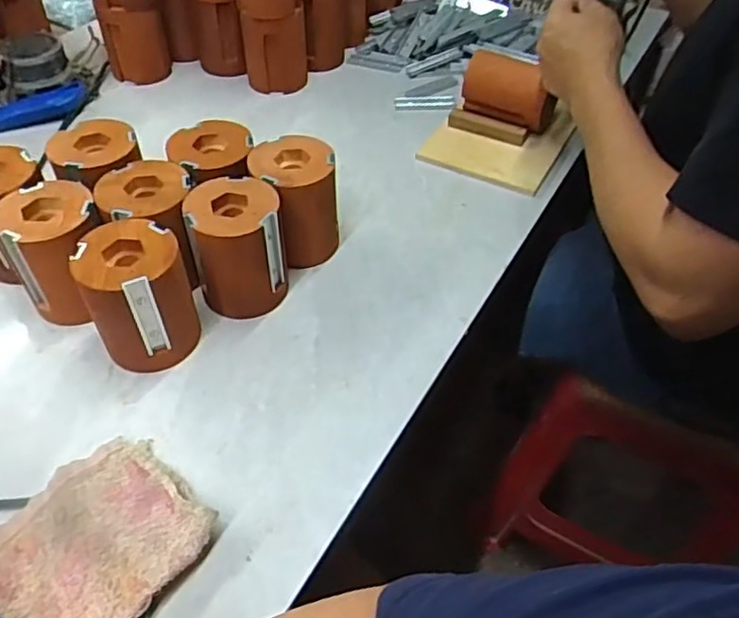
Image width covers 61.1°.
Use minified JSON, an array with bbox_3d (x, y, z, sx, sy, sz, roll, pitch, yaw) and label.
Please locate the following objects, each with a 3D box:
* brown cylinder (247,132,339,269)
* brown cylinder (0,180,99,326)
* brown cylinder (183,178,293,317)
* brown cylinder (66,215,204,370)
[{"bbox_3d":[-0.067,-0.095,0.590,0.073,0.103,0.082,-10,49,-10],"label":"brown cylinder"},{"bbox_3d":[-0.266,-0.046,0.538,0.081,0.094,0.079,0,48,0],"label":"brown cylinder"},{"bbox_3d":[-0.113,-0.052,0.549,0.077,0.099,0.073,-7,49,-7],"label":"brown cylinder"},{"bbox_3d":[-0.183,-0.008,0.506,0.075,0.101,0.073,0,48,0],"label":"brown cylinder"}]

